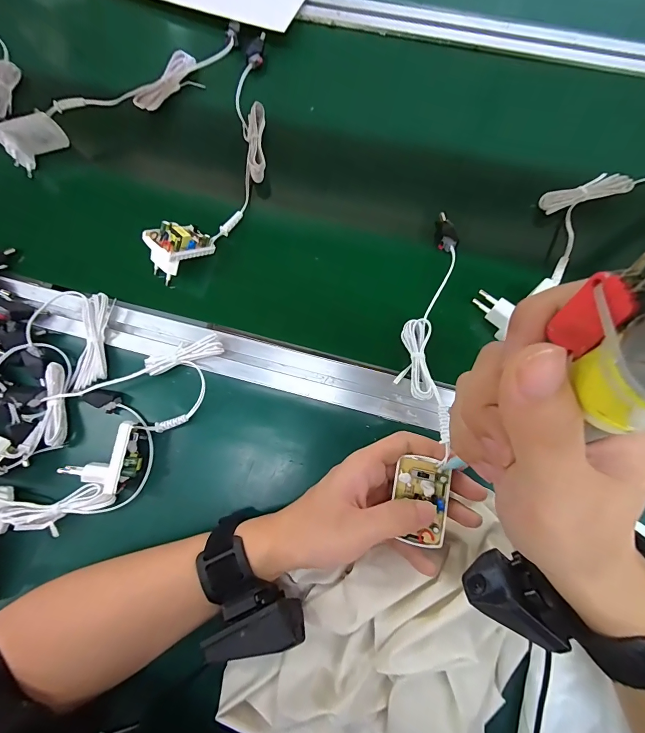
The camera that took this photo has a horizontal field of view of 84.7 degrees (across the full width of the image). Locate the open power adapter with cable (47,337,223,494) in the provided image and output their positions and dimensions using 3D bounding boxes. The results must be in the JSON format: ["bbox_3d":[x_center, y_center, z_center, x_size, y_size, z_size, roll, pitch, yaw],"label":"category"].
[{"bbox_3d":[-0.153,0.042,0.313,0.161,0.031,0.106,-23,72,-7],"label":"open power adapter with cable"}]

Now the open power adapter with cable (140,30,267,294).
[{"bbox_3d":[-0.094,-0.230,0.373,0.068,0.043,0.310,15,72,6],"label":"open power adapter with cable"}]

